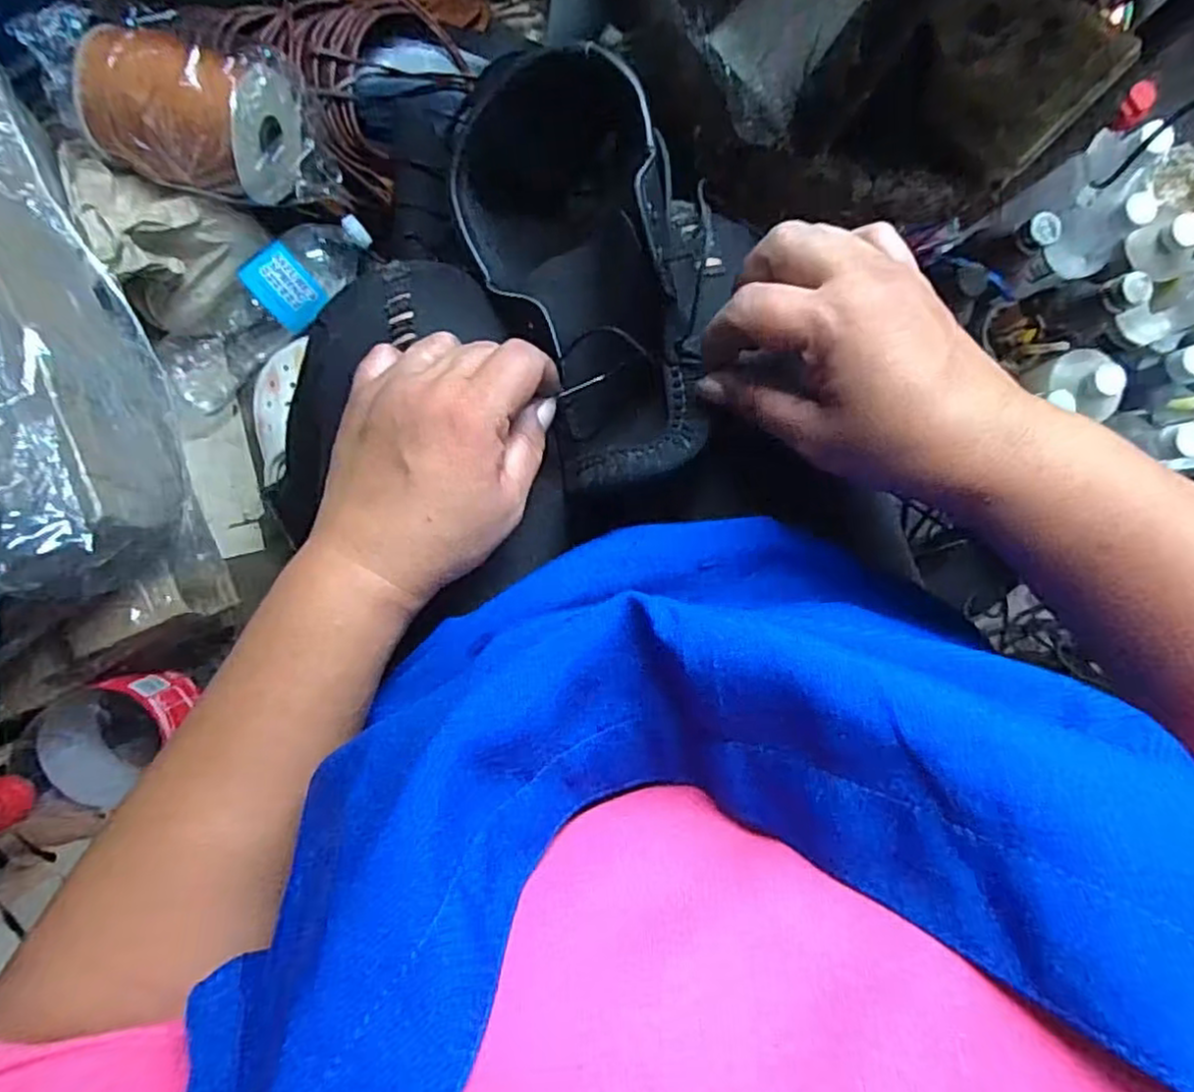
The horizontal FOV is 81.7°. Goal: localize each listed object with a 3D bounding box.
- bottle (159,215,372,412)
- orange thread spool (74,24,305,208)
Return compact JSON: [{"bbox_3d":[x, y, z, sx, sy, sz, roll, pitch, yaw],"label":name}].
[{"bbox_3d":[-0.328,-0.237,0.695,0.246,0.089,0.071,-42,93,-3],"label":"bottle"},{"bbox_3d":[-0.343,-0.358,0.587,0.154,0.099,0.105,22,89,-4],"label":"orange thread spool"}]

